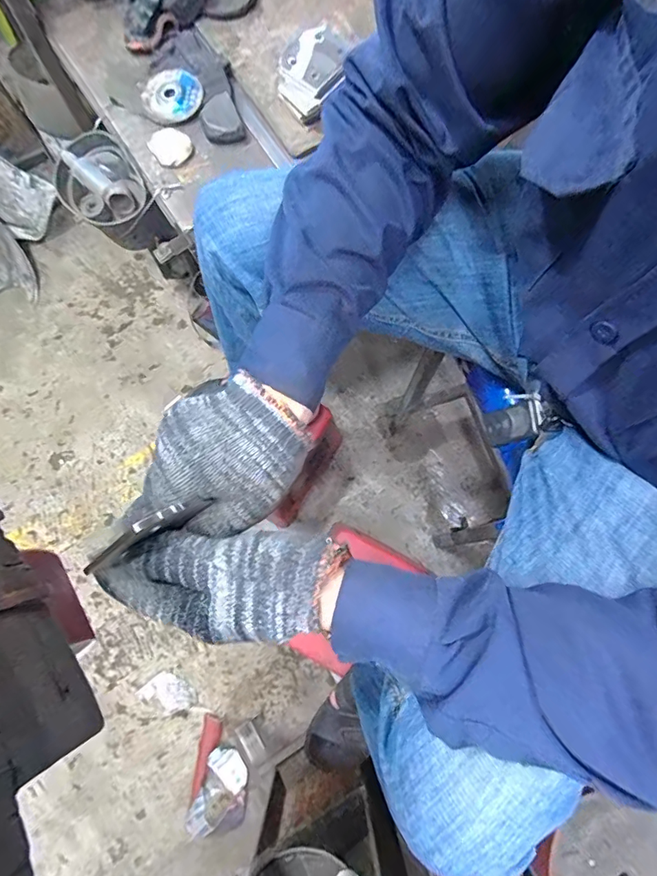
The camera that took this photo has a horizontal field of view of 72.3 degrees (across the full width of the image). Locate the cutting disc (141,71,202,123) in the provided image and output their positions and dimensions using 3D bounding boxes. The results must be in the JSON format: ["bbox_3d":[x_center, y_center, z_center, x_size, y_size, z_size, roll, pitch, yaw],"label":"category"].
[{"bbox_3d":[-0.215,-0.469,0.617,0.079,0.007,0.077,0,84,3],"label":"cutting disc"}]

